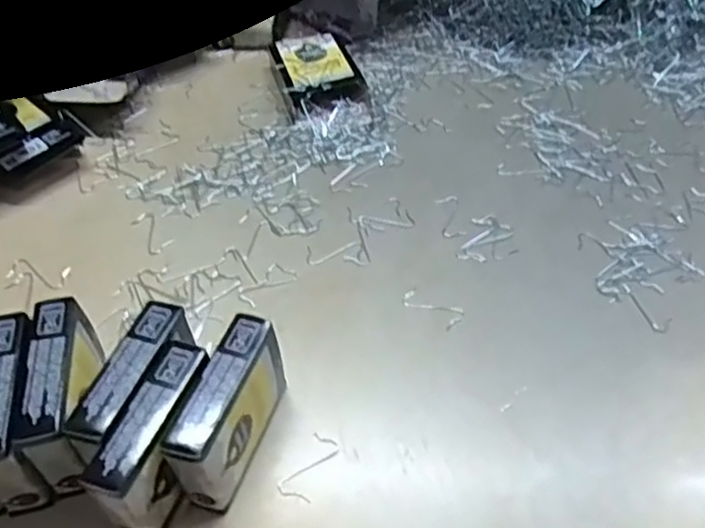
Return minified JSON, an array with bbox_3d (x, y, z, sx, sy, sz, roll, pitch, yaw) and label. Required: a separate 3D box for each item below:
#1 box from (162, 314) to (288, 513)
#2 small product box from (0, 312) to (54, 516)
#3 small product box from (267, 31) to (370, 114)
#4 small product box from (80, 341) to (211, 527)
[{"bbox_3d":[-0.055,0.070,0.322,0.024,0.057,0.076,16,52,14],"label":"box"},{"bbox_3d":[-0.152,0.069,0.323,0.021,0.057,0.074,-8,50,-6],"label":"small product box"},{"bbox_3d":[-0.028,-0.143,0.526,0.052,0.021,0.081,-18,52,-14],"label":"small product box"},{"bbox_3d":[-0.084,0.082,0.310,0.023,0.056,0.075,16,52,14],"label":"small product box"}]

